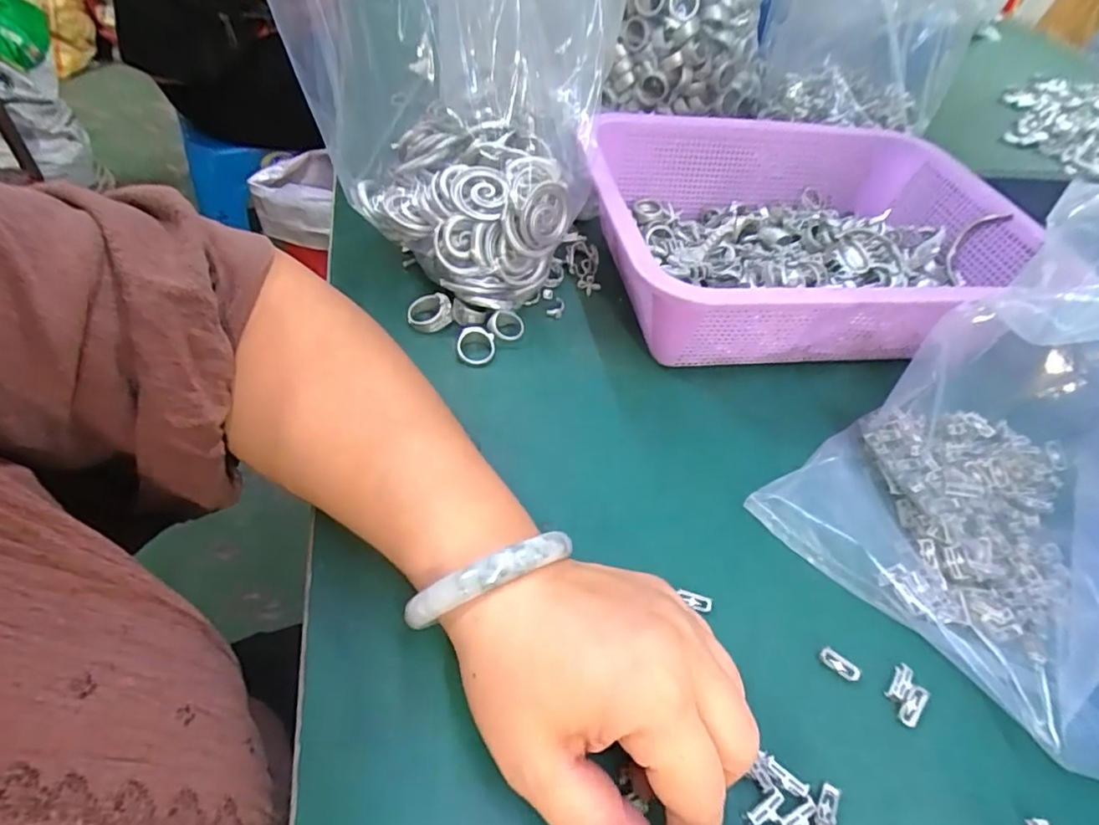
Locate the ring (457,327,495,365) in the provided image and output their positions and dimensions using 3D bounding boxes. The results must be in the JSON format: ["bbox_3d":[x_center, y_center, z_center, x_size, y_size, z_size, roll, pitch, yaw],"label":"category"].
[{"bbox_3d":[-0.045,-0.042,0.356,0.023,0.012,0.025,4,50,-5],"label":"ring"}]

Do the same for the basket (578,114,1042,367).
[{"bbox_3d":[0.175,-0.119,0.406,0.299,0.080,0.225,0,50,-9],"label":"basket"}]

